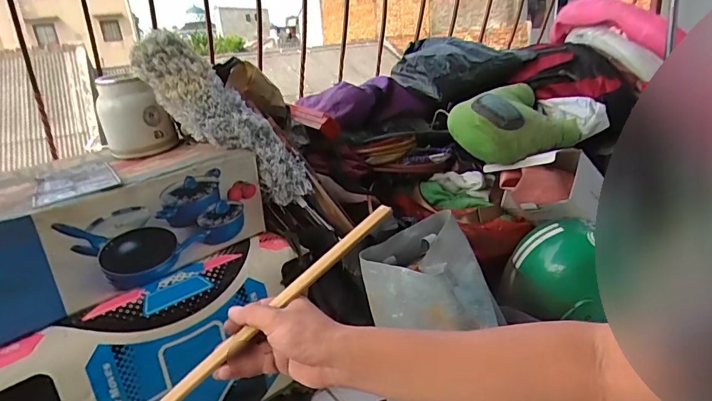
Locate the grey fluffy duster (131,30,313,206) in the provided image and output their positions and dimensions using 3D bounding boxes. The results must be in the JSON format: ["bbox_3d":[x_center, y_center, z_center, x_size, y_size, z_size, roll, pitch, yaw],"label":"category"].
[{"bbox_3d":[-0.237,-0.143,0.794,0.110,0.380,0.059,-44,7,22],"label":"grey fluffy duster"}]

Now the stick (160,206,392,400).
[{"bbox_3d":[-0.220,0.229,0.400,0.669,0.015,0.020,-41,28,-7],"label":"stick"}]

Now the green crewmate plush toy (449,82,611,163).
[{"bbox_3d":[0.410,-0.201,1.074,0.443,0.129,0.181,-18,24,-33],"label":"green crewmate plush toy"}]

